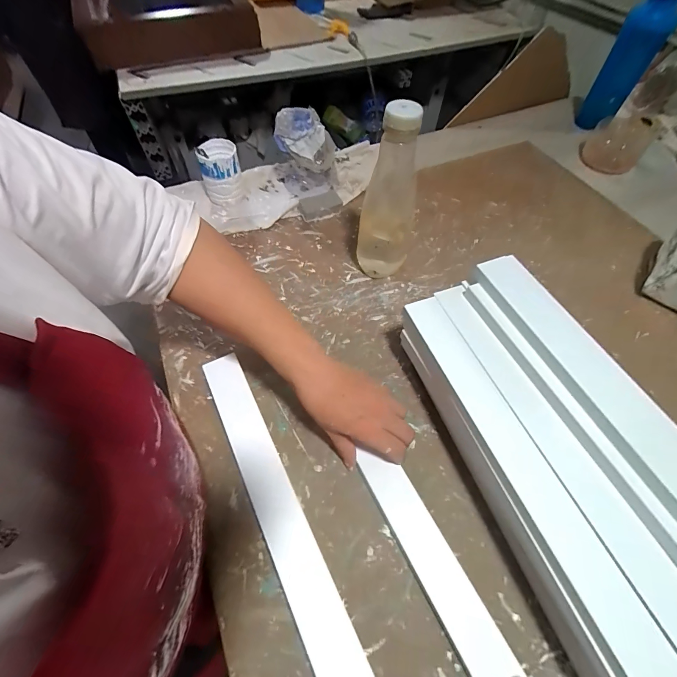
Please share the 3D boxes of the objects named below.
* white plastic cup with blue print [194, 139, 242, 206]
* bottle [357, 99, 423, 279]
[{"bbox_3d":[-0.203,-0.286,0.587,0.067,0.077,0.065,-12,59,-8],"label":"white plastic cup with blue print"},{"bbox_3d":[0.064,-0.174,0.440,0.061,0.224,0.057,-9,58,-6],"label":"bottle"}]

